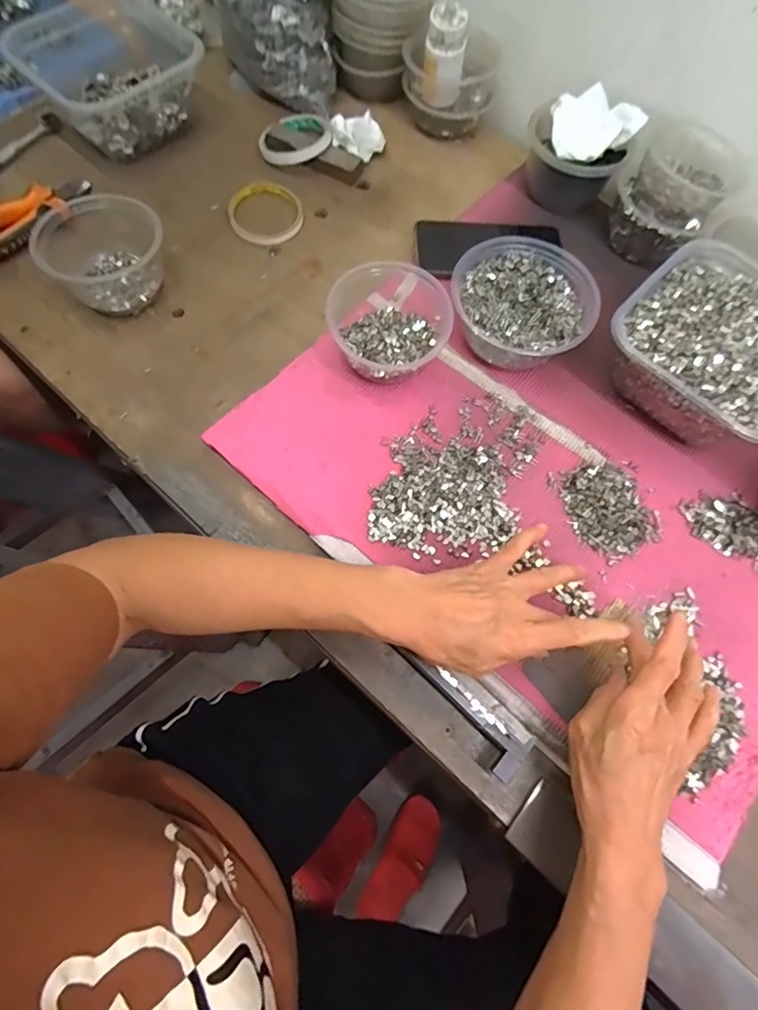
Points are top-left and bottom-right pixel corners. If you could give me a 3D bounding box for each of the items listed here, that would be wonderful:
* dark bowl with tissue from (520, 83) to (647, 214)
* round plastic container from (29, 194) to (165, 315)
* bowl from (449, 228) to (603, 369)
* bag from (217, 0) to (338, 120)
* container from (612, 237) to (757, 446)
[{"bbox_3d":[0.213,-0.382,0.553,0.105,0.089,0.088,11,69,1],"label":"dark bowl with tissue"},{"bbox_3d":[-0.271,-0.251,0.506,0.111,0.064,0.111,1,69,-2],"label":"round plastic container"},{"bbox_3d":[0.138,-0.193,0.495,0.129,0.057,0.130,1,69,-2],"label":"bowl"},{"bbox_3d":[-0.121,-0.593,0.562,0.133,0.196,0.149,-7,70,-5],"label":"bag"},{"bbox_3d":[0.311,-0.142,0.469,0.170,0.077,0.172,42,73,12],"label":"container"}]

